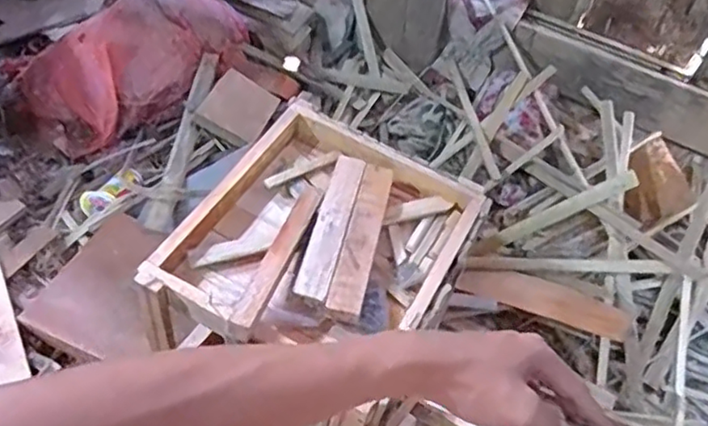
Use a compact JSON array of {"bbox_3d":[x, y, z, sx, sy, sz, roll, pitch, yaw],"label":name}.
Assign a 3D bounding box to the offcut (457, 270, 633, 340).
[{"bbox_3d":[0.256,0.117,0.859,0.221,0.011,0.049,16,64,22],"label":"offcut"}]

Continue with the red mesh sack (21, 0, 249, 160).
[{"bbox_3d":[-0.365,-0.277,1.108,0.404,0.133,0.198,-33,60,-25],"label":"red mesh sack"}]

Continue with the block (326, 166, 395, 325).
[{"bbox_3d":[0.008,0.022,0.595,0.031,0.014,0.177,12,52,6],"label":"block"}]

